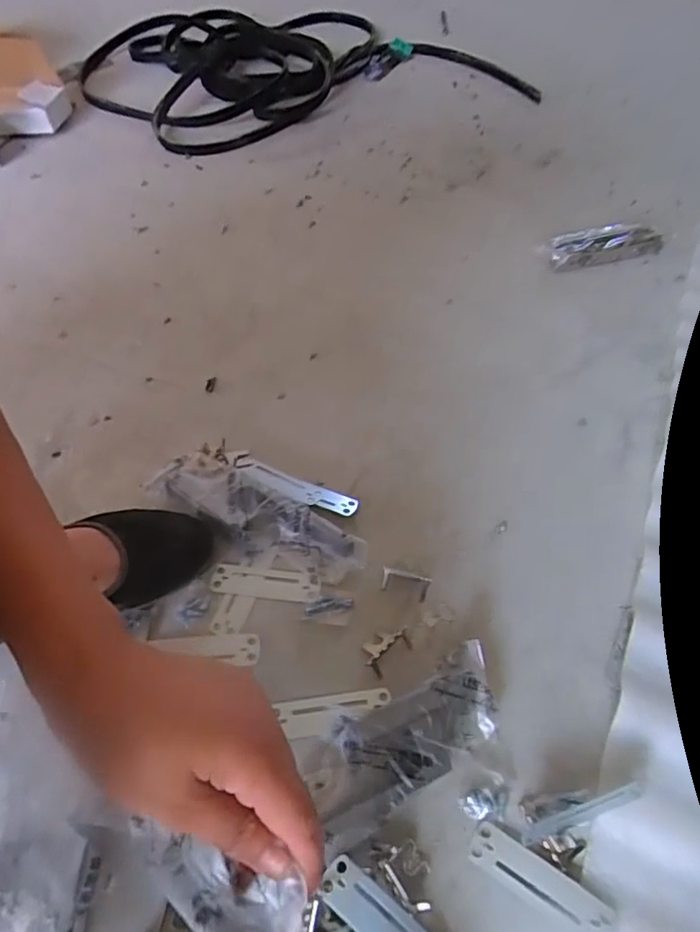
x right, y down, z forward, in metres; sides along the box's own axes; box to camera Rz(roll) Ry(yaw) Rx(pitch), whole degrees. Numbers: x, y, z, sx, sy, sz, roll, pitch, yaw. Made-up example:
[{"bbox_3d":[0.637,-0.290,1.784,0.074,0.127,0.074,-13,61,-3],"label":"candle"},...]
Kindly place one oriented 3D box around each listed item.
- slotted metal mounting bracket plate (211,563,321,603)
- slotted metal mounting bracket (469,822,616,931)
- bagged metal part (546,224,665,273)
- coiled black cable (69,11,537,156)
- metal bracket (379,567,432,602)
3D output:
[{"bbox_3d":[-0.074,0.104,0.499,0.095,0.005,0.027,5,55,4],"label":"slotted metal mounting bracket plate"},{"bbox_3d":[0.126,0.277,0.375,0.094,0.005,0.026,26,62,24],"label":"slotted metal mounting bracket"},{"bbox_3d":[0.339,-0.298,0.762,0.165,0.025,0.051,-13,56,-9],"label":"bagged metal part"},{"bbox_3d":[-0.119,-0.804,1.112,0.751,0.065,0.554,-19,57,-13],"label":"coiled black cable"},{"bbox_3d":[0.048,0.102,0.488,0.042,0.006,0.020,12,56,9],"label":"metal bracket"}]

